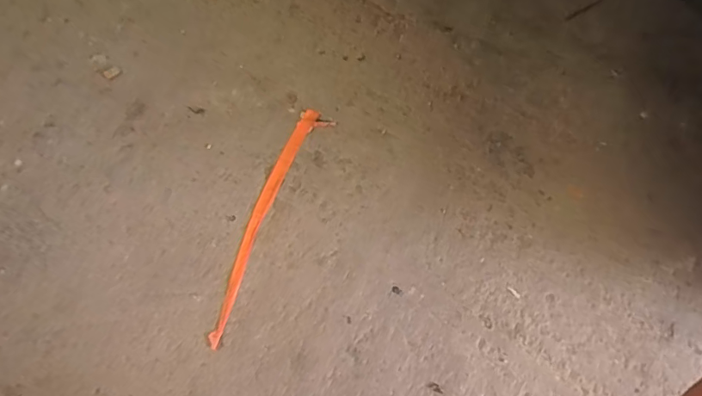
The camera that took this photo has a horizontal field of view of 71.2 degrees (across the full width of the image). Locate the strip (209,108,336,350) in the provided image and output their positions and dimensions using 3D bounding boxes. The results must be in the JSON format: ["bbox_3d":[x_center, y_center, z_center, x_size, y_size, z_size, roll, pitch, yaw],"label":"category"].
[{"bbox_3d":[-0.113,0.026,0.640,0.045,0.011,0.330,25,72,7],"label":"strip"}]

